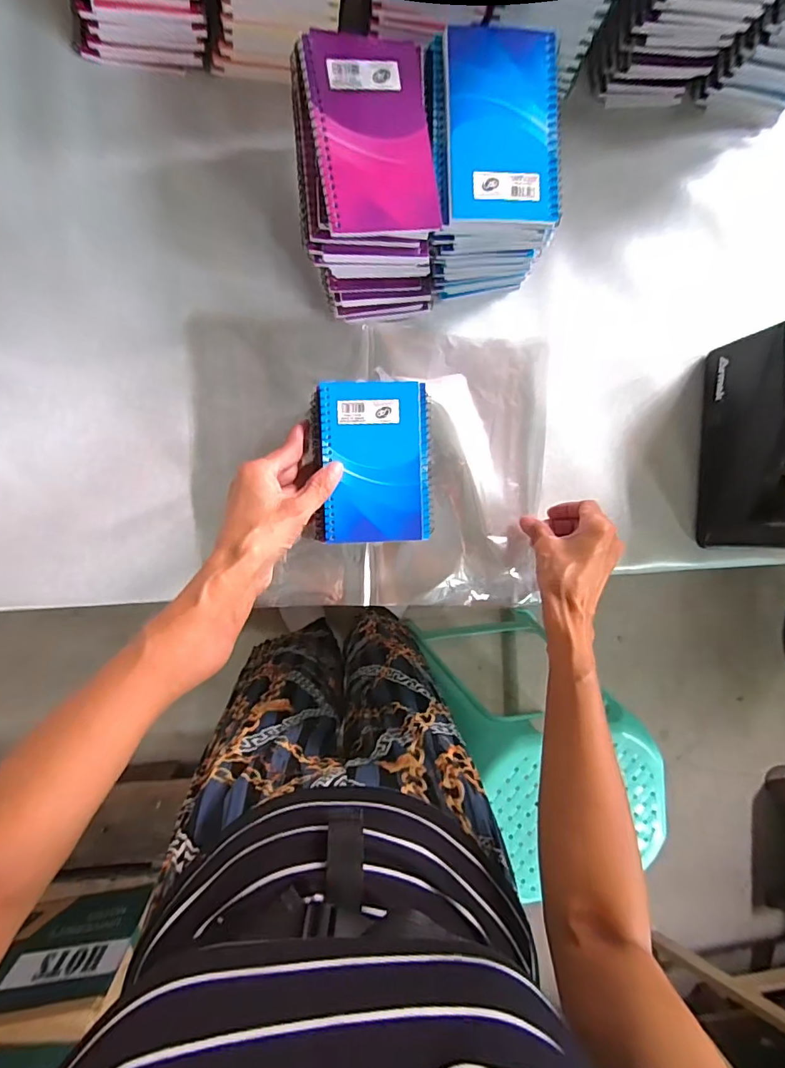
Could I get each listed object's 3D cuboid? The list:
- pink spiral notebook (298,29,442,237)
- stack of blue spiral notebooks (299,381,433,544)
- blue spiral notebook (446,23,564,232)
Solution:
[{"bbox_3d":[-0.014,-0.283,0.344,0.082,0.011,0.134,-8,94,-8],"label":"pink spiral notebook"},{"bbox_3d":[-0.021,-0.060,0.419,0.102,0.031,0.131,-2,93,-9],"label":"stack of blue spiral notebooks"},{"bbox_3d":[0.082,-0.301,0.360,0.084,0.010,0.131,-3,94,-9],"label":"blue spiral notebook"}]

